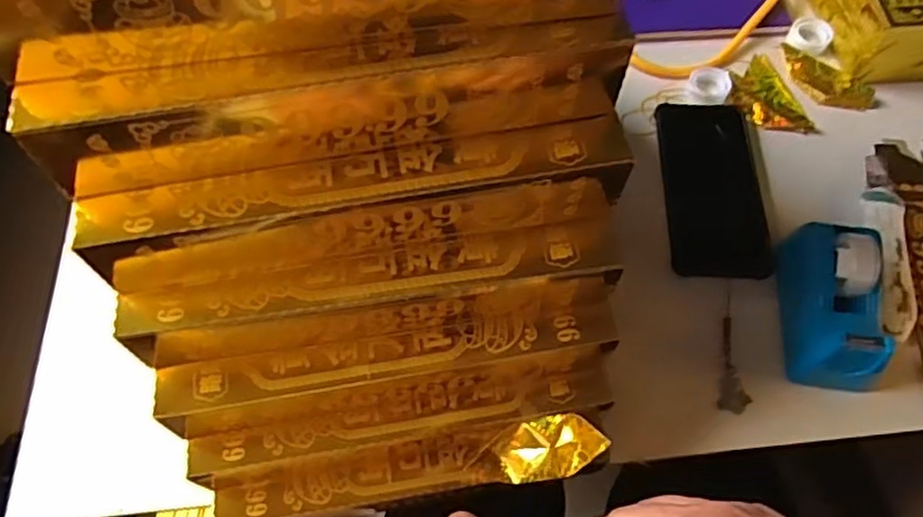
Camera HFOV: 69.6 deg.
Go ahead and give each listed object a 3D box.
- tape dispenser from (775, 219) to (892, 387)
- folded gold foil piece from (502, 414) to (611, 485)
[{"bbox_3d":[0.262,0.032,0.460,0.059,0.062,0.113,7,62,5],"label":"tape dispenser"},{"bbox_3d":[0.051,0.105,0.372,0.056,0.008,0.033,-11,77,9],"label":"folded gold foil piece"}]

